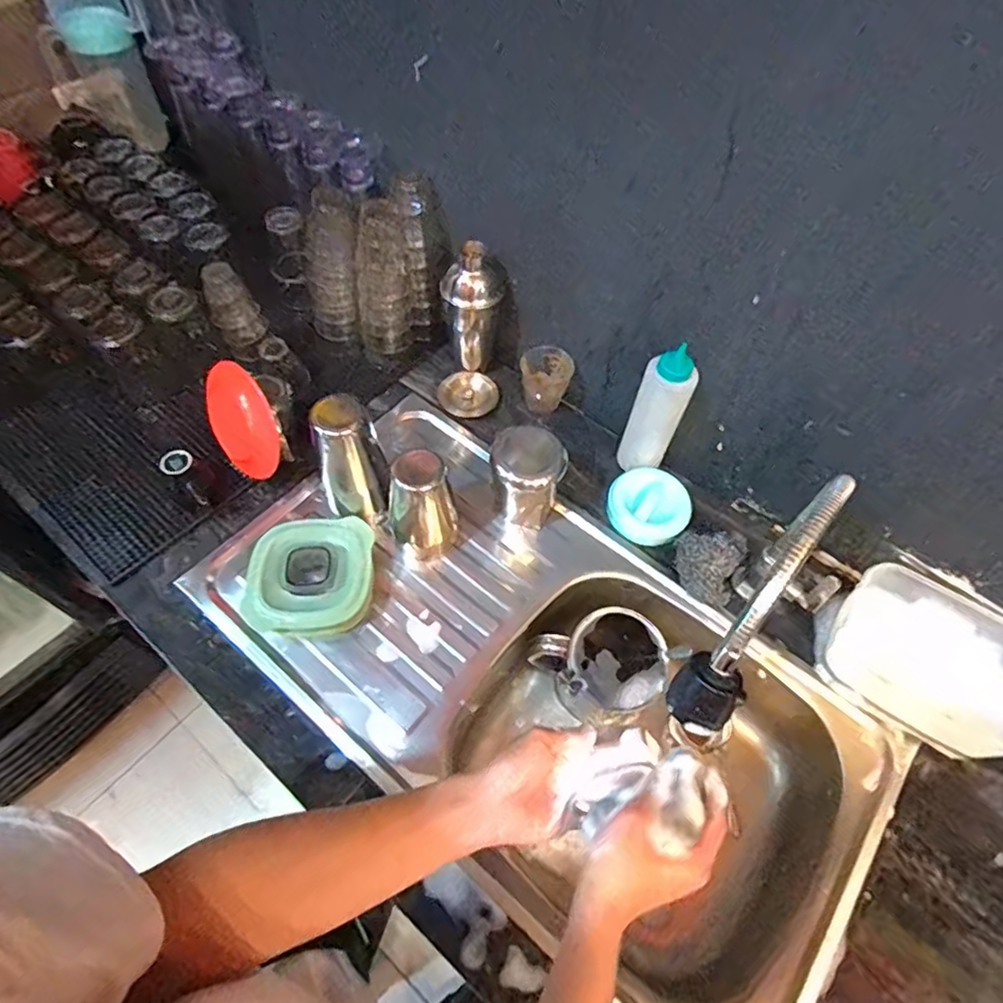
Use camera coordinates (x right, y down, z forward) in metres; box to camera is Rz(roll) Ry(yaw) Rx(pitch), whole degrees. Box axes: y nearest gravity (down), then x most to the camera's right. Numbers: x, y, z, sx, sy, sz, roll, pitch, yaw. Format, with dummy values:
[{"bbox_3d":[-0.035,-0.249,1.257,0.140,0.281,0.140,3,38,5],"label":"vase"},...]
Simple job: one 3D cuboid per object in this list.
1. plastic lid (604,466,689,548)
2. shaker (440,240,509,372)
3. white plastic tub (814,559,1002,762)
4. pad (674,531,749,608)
[{"bbox_3d":[0.189,0.009,0.768,0.095,0.041,0.101,1,57,-2],"label":"plastic lid"},{"bbox_3d":[-0.042,-0.269,0.833,0.075,0.182,0.070,-25,62,-17],"label":"shaker"},{"bbox_3d":[0.461,0.168,0.644,0.198,0.089,0.152,32,61,17],"label":"white plastic tub"},{"bbox_3d":[0.248,0.077,0.729,0.077,0.052,0.098,25,59,13],"label":"pad"}]

